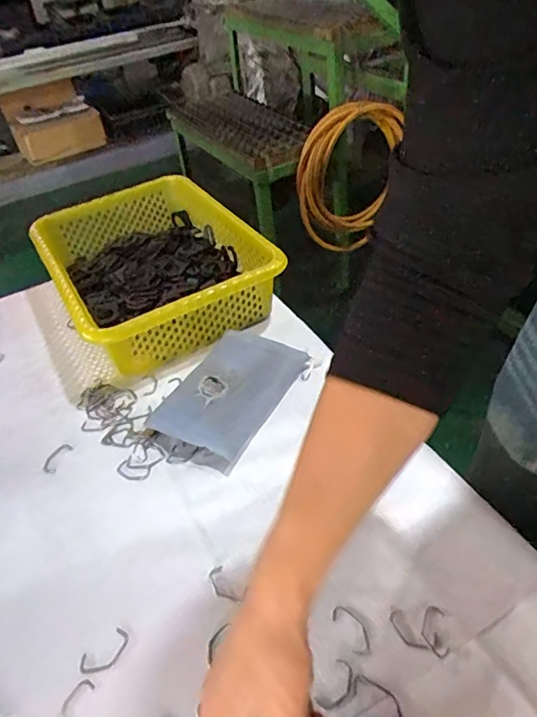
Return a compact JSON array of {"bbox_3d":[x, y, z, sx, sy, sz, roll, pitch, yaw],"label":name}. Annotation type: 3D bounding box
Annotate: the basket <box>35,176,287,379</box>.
[{"bbox_3d":[-0.161,-0.128,0.716,0.248,0.090,0.335,-25,45,-19],"label":"basket"}]

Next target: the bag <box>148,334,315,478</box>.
[{"bbox_3d":[-0.045,0.035,0.560,0.109,0.036,0.180,17,47,25],"label":"bag"}]

